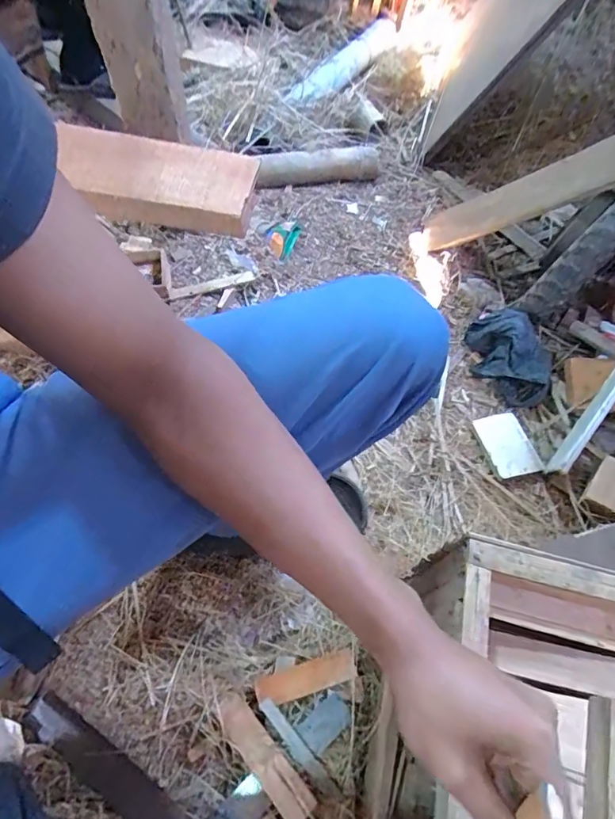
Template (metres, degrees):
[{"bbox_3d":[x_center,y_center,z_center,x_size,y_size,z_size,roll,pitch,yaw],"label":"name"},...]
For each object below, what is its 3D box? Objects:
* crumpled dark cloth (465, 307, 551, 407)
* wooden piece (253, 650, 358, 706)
[{"bbox_3d":[0.387,-0.110,0.932,0.113,0.088,0.212,-24,63,-17],"label":"crumpled dark cloth"},{"bbox_3d":[-0.001,0.336,0.601,0.125,0.012,0.036,-11,60,-10],"label":"wooden piece"}]

